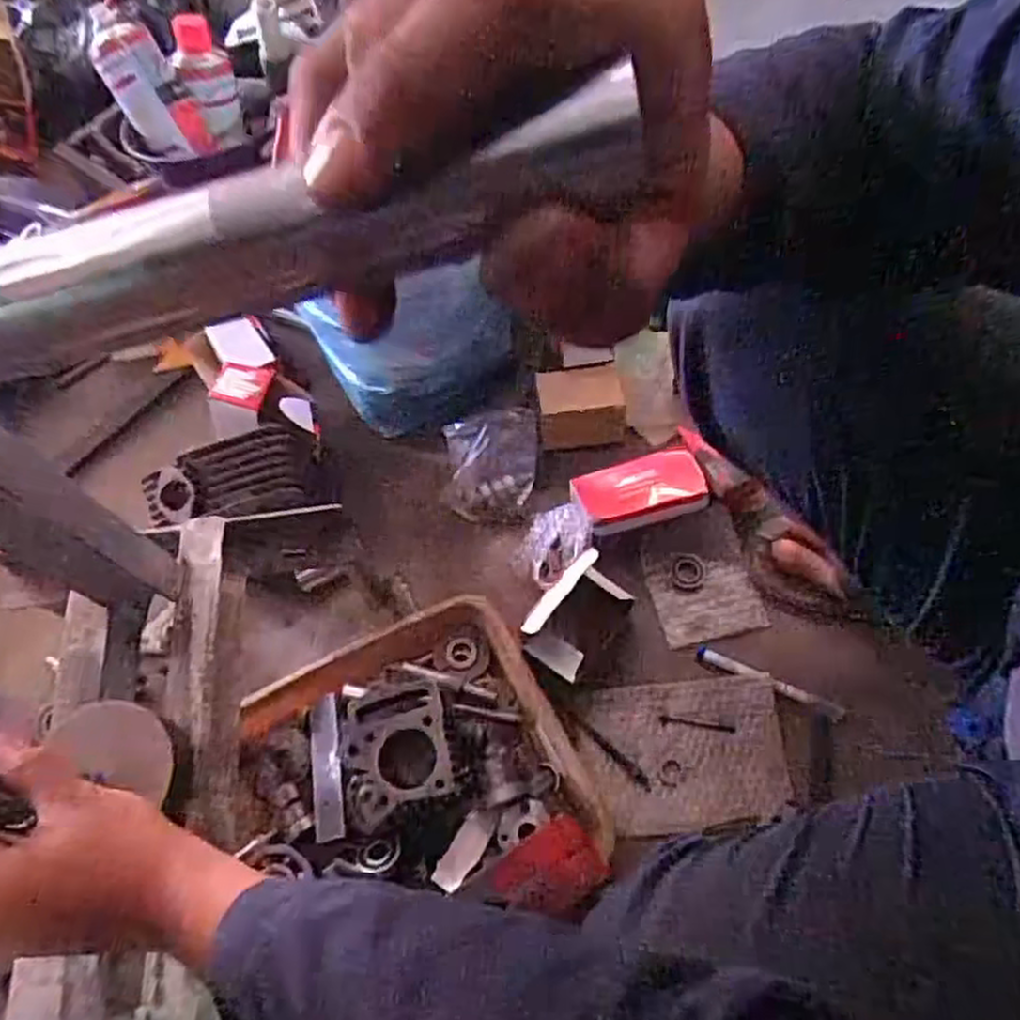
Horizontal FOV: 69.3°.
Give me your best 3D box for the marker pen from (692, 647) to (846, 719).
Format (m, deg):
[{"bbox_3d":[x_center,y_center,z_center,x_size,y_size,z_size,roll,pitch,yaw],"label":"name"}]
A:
[{"bbox_3d":[0.246,0.163,0.702,0.137,0.011,0.015,24,68,14],"label":"marker pen"}]

